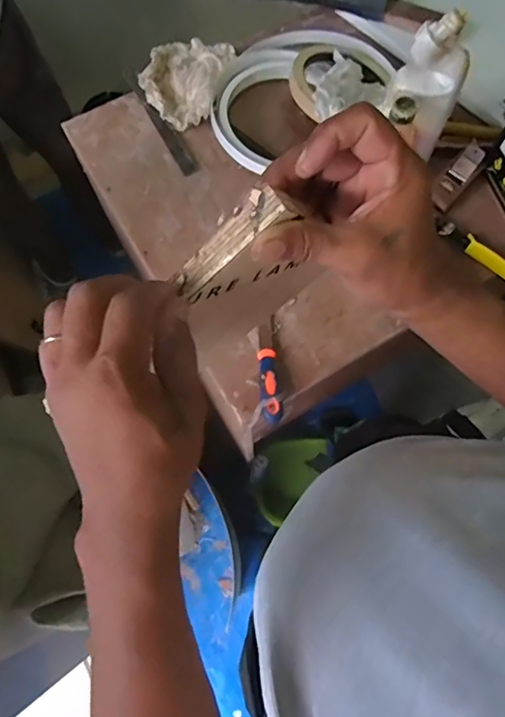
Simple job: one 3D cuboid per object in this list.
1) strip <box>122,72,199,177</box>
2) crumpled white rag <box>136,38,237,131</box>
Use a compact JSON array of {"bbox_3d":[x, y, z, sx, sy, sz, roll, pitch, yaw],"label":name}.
[{"bbox_3d":[-0.159,-0.404,0.841,0.026,0.008,0.238,-30,75,-5],"label":"strip"},{"bbox_3d":[-0.115,-0.476,0.849,0.134,0.039,0.170,20,73,6],"label":"crumpled white rag"}]

